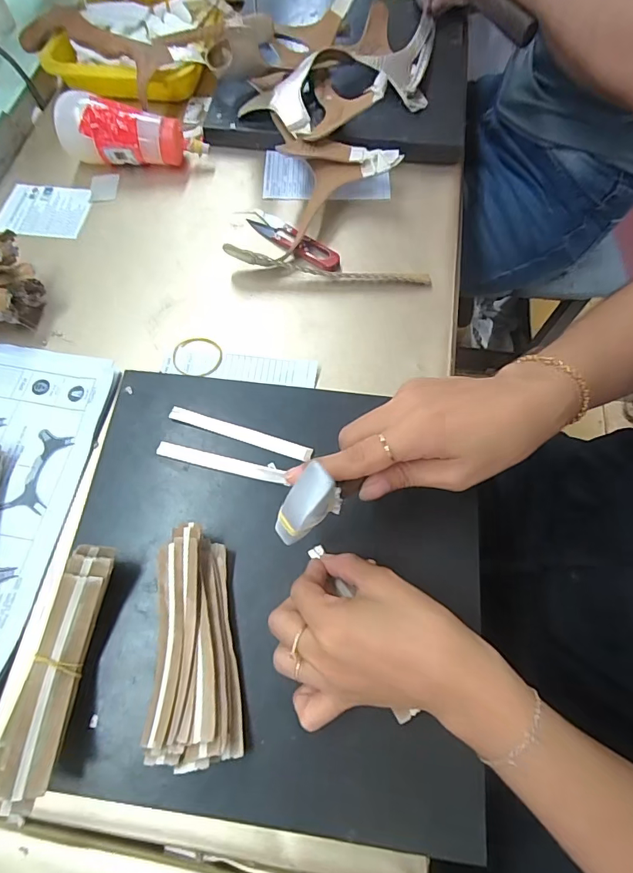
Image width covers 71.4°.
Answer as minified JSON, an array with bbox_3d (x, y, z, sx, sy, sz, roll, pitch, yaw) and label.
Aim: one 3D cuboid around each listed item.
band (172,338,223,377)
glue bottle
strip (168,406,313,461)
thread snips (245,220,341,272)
[{"bbox_3d":[-0.113,-0.075,0.415,0.046,0.004,0.043,-6,67,-2],"label":"band"},{"bbox_3d":[-0.207,-0.334,0.493,0.157,0.062,0.046,4,67,2],"label":"glue bottle"},{"bbox_3d":[-0.062,-0.003,0.361,0.121,0.005,0.012,17,68,7],"label":"strip"},{"bbox_3d":[-0.024,-0.209,0.468,0.113,0.011,0.026,35,72,14],"label":"thread snips"}]

